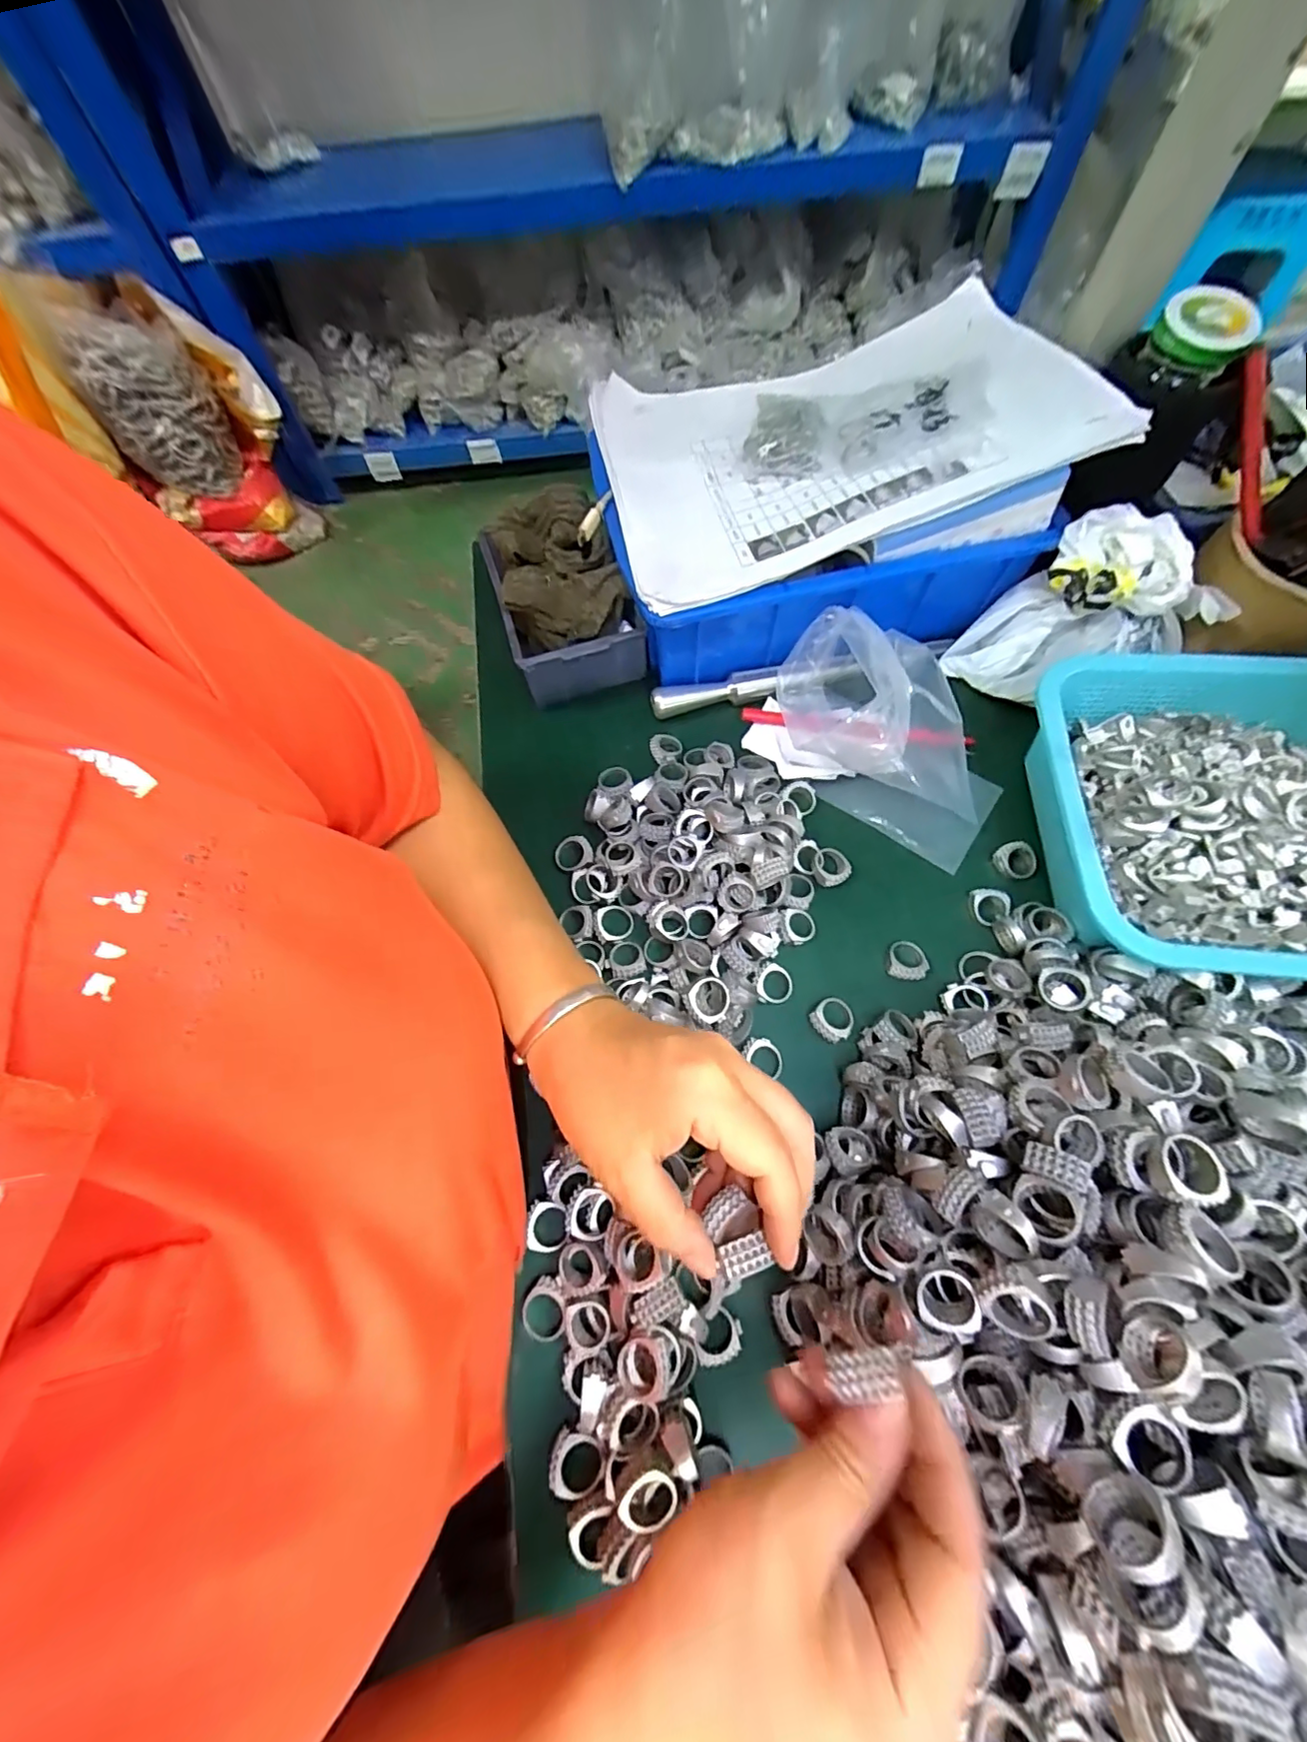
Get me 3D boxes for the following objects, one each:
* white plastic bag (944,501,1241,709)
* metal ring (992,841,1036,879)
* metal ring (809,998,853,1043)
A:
[{"bbox_3d":[0.285,-0.173,0.375,0.135,0.089,0.083,-10,66,-2],"label":"white plastic bag"},{"bbox_3d":[0.236,-0.007,0.362,0.025,0.005,0.024,-1,66,2],"label":"metal ring"},{"bbox_3d":[0.106,0.086,0.328,0.025,0.010,0.023,-1,66,2],"label":"metal ring"}]

